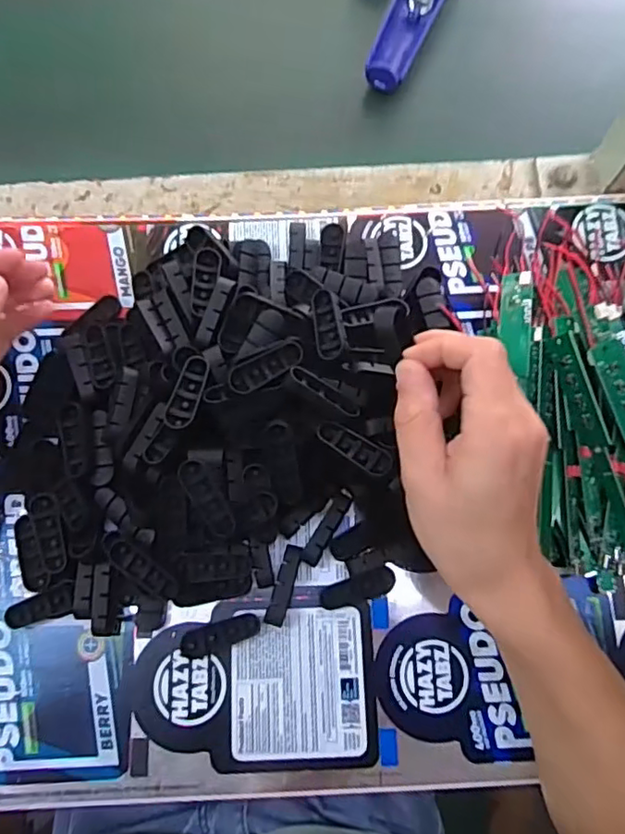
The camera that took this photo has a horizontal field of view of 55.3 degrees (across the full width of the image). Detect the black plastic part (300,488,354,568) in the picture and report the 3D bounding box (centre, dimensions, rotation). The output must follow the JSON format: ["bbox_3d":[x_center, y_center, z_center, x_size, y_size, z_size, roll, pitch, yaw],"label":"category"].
[{"bbox_3d":[0.010,0.068,0.369,0.011,0.012,0.051,30,79,7],"label":"black plastic part"}]

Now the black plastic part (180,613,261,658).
[{"bbox_3d":[-0.056,0.132,0.361,0.048,0.009,0.016,-16,77,-3],"label":"black plastic part"}]

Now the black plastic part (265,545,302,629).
[{"bbox_3d":[-0.017,0.103,0.366,0.011,0.011,0.047,16,77,4],"label":"black plastic part"}]

